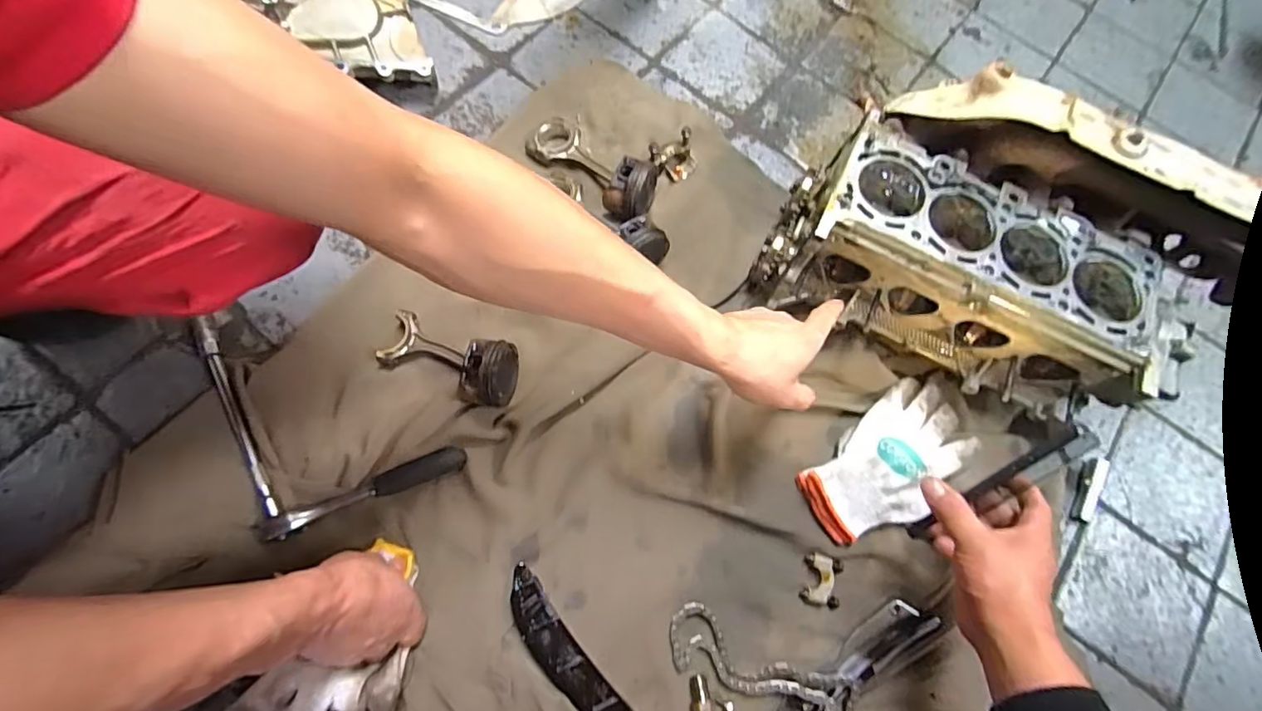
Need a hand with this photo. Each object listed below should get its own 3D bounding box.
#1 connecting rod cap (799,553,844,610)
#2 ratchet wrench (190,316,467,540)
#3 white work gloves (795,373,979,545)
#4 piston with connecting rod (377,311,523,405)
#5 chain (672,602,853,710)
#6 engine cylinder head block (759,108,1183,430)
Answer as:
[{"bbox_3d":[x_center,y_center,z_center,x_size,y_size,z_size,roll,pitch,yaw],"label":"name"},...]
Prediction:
[{"bbox_3d":[0.205,0.239,0.571,0.041,0.011,0.051,15,69,-2],"label":"connecting rod cap"},{"bbox_3d":[-0.351,0.096,0.551,0.322,0.023,0.148,26,70,2],"label":"ratchet wrench"},{"bbox_3d":[0.291,0.118,0.588,0.211,0.032,0.119,-38,79,-18],"label":"white work gloves"},{"bbox_3d":[-0.197,0.000,0.582,0.154,0.064,0.072,22,71,1],"label":"piston with connecting rod"},{"bbox_3d":[0.123,0.336,0.524,0.172,0.025,0.151,8,70,-4],"label":"chain"},{"bbox_3d":[0.348,-0.096,0.585,0.367,0.140,0.194,26,70,2],"label":"engine cylinder head block"}]

